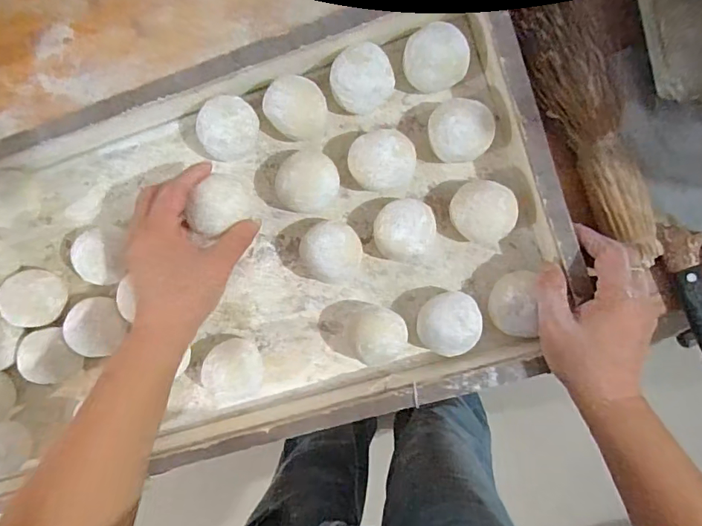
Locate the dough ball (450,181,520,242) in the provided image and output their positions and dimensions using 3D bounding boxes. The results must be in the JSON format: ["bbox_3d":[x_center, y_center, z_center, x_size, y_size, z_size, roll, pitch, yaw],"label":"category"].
[{"bbox_3d":[0.113,-0.044,0.424,0.051,0.049,0.051,0,93,5],"label":"dough ball"}]

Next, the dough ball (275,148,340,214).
[{"bbox_3d":[-0.039,-0.073,0.441,0.053,0.047,0.054,0,93,5],"label":"dough ball"}]

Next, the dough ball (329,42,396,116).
[{"bbox_3d":[0.010,-0.160,0.428,0.052,0.051,0.051,0,93,5],"label":"dough ball"}]

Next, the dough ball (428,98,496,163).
[{"bbox_3d":[0.094,-0.111,0.419,0.051,0.052,0.050,0,93,5],"label":"dough ball"}]

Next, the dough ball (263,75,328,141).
[{"bbox_3d":[-0.048,-0.136,0.438,0.056,0.055,0.053,44,96,2],"label":"dough ball"}]

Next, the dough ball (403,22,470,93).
[{"bbox_3d":[0.072,-0.174,0.420,0.053,0.048,0.049,0,93,5],"label":"dough ball"}]

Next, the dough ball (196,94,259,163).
[{"bbox_3d":[-0.110,-0.120,0.443,0.051,0.053,0.056,26,95,4],"label":"dough ball"}]

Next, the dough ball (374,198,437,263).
[{"bbox_3d":[0.048,-0.029,0.433,0.051,0.048,0.052,0,93,5],"label":"dough ball"}]

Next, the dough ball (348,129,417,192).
[{"bbox_3d":[0.028,-0.089,0.430,0.056,0.050,0.048,-14,92,6],"label":"dough ball"}]

